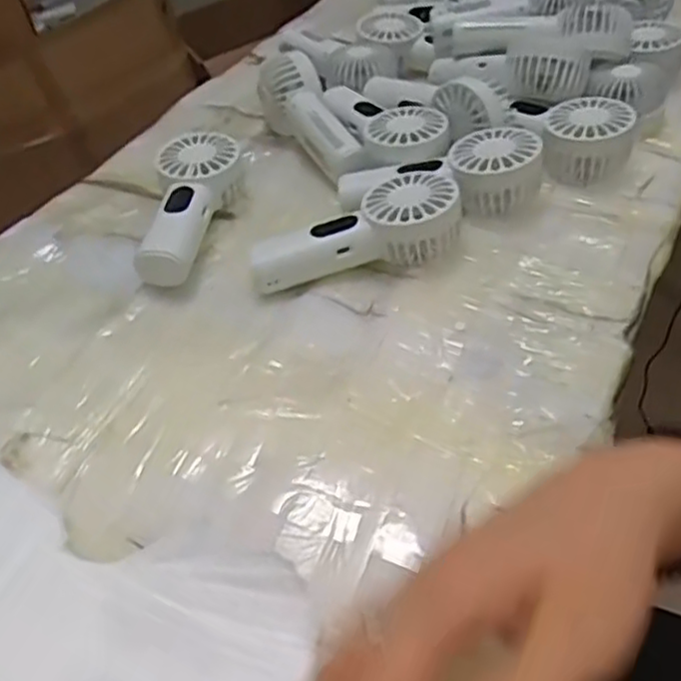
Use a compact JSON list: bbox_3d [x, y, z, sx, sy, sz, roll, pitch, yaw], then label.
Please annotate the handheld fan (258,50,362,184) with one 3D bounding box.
[{"bbox_3d":[-0.020,-0.175,0.555,0.036,0.061,0.127,-27,49,-18],"label":"handheld fan"}]

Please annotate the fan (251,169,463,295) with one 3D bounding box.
[{"bbox_3d":[0.008,-0.071,0.461,0.132,0.042,0.052,-10,46,-2],"label":"fan"}]

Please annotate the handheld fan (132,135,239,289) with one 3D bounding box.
[{"bbox_3d":[-0.108,-0.093,0.503,0.053,0.042,0.134,2,47,9],"label":"handheld fan"}]

